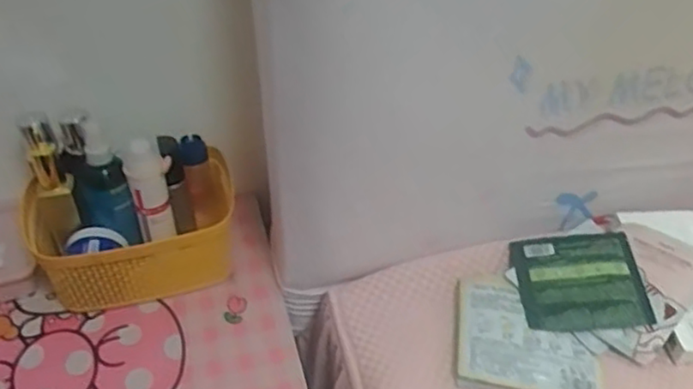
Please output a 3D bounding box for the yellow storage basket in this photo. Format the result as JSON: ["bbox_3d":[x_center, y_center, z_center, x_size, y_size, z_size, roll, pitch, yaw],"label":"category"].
[{"bbox_3d":[-0.238,0.042,0.782,0.219,0.119,0.151,-14,41,-17],"label":"yellow storage basket"}]

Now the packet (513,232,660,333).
[{"bbox_3d":[0.251,0.092,0.733,0.127,0.009,0.128,-6,44,6],"label":"packet"}]

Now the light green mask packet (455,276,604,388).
[{"bbox_3d":[0.182,0.140,0.693,0.139,0.022,0.135,4,39,4],"label":"light green mask packet"}]

